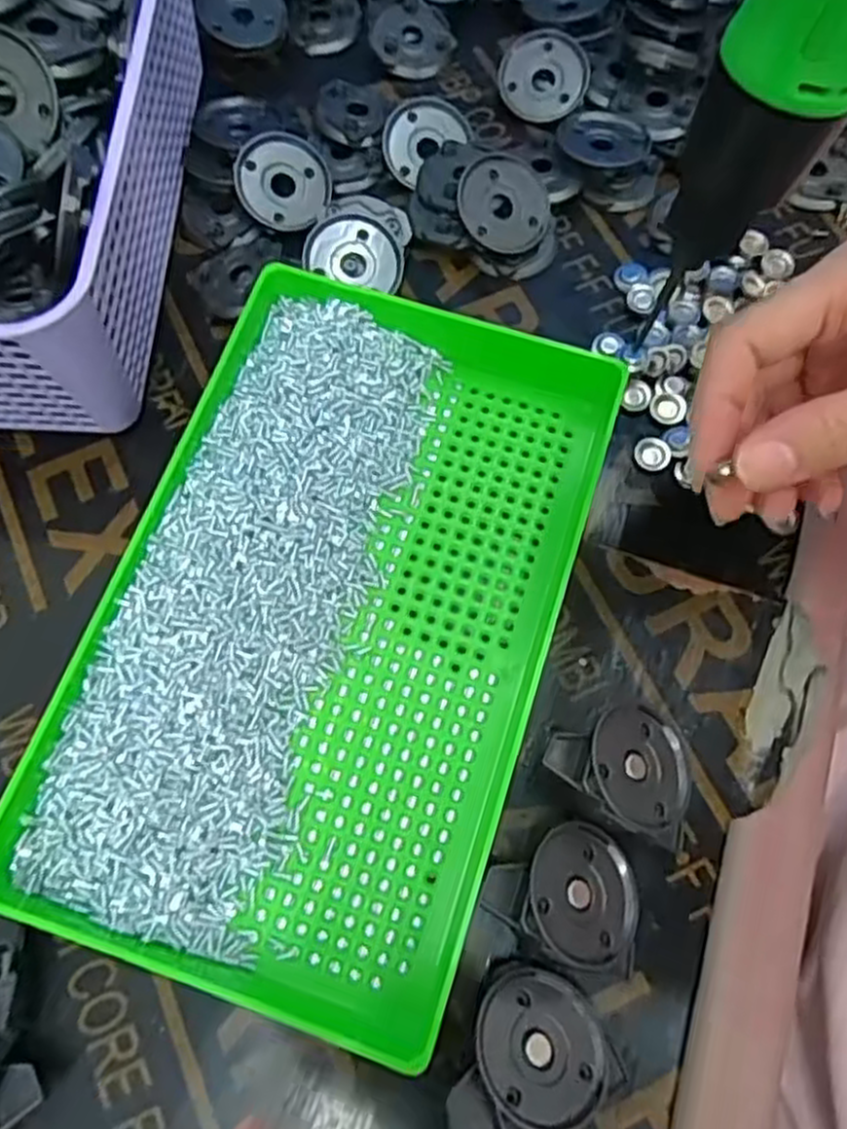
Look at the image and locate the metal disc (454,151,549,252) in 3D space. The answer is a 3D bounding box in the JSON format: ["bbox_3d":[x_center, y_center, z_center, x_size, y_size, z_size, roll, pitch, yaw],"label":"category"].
[{"bbox_3d":[0.036,-0.160,0.340,0.043,0.004,0.041,-1,94,-15],"label":"metal disc"}]

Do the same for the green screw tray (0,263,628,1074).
[{"bbox_3d":[-0.030,0.015,0.277,0.154,0.039,0.250,18,71,5],"label":"green screw tray"}]

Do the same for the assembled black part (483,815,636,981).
[{"bbox_3d":[0.046,0.106,0.251,0.050,0.031,0.041,17,71,5],"label":"assembled black part"}]

